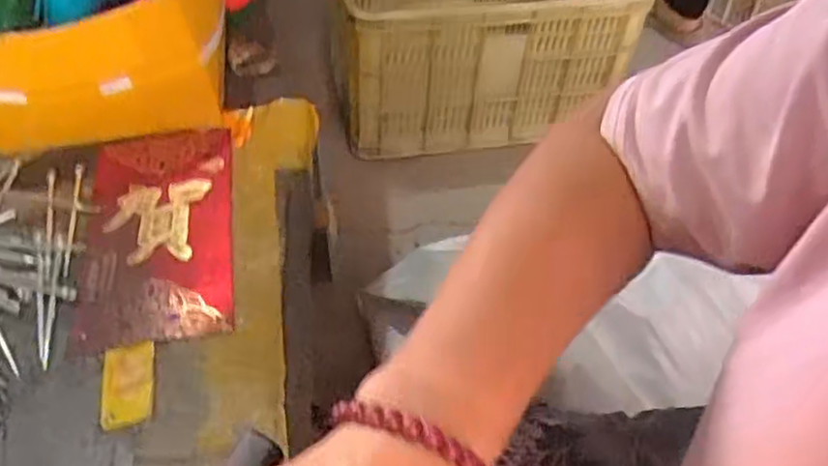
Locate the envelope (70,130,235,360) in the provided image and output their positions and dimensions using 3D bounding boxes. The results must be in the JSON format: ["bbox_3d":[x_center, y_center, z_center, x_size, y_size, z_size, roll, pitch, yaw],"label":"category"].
[{"bbox_3d":[-0.154,-0.005,0.426,0.084,0.006,0.165,-9,49,-7],"label":"envelope"}]

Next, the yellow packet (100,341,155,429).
[{"bbox_3d":[-0.144,0.075,0.354,0.025,0.004,0.045,-7,49,-9],"label":"yellow packet"}]

